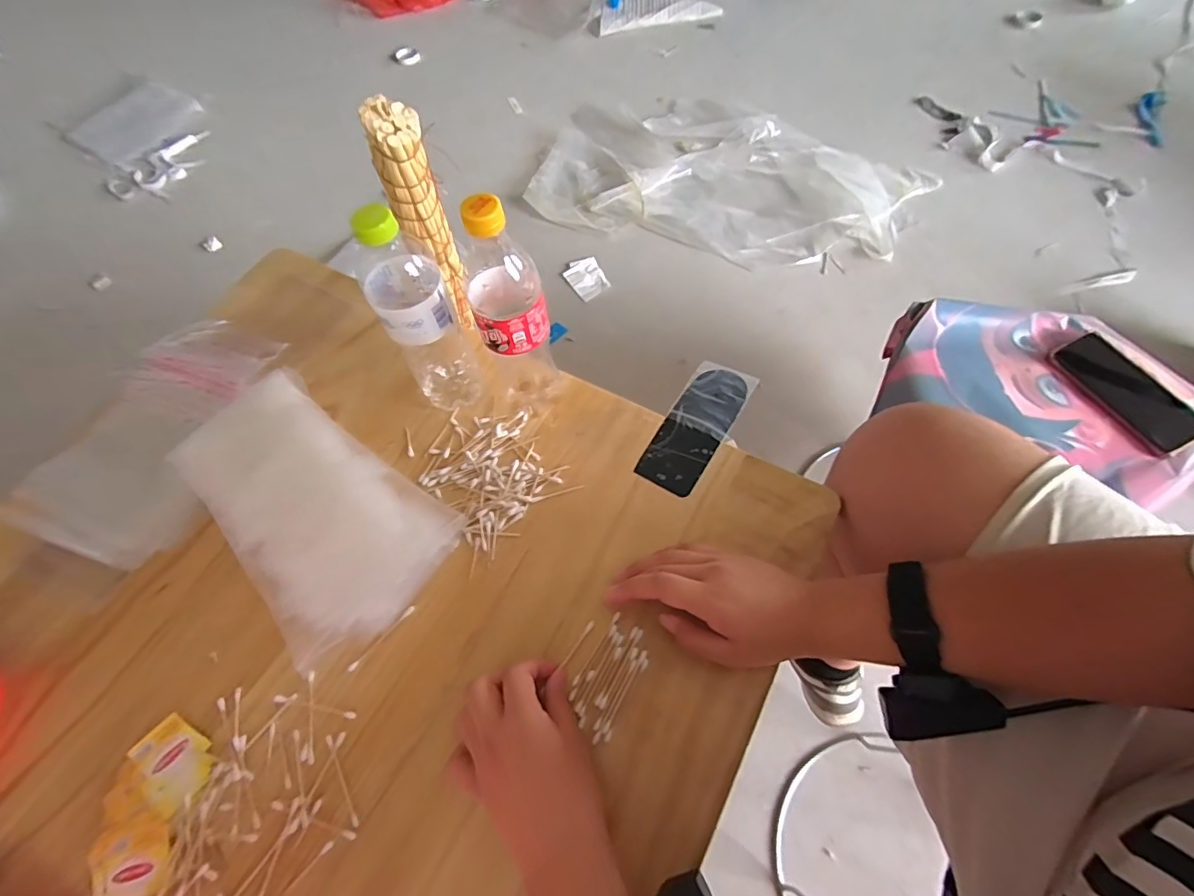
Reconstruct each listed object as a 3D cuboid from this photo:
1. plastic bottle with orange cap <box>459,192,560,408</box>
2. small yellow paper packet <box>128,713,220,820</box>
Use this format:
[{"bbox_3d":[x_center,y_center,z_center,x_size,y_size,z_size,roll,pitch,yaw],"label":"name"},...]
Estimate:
[{"bbox_3d":[-0.075,-0.118,0.475,0.059,0.245,0.074,-14,63,-4],"label":"plastic bottle with orange cap"},{"bbox_3d":[-0.350,0.259,0.434,0.066,0.012,0.051,35,70,18],"label":"small yellow paper packet"}]

